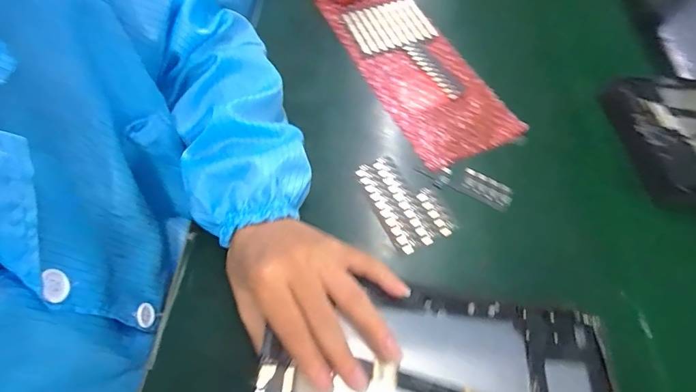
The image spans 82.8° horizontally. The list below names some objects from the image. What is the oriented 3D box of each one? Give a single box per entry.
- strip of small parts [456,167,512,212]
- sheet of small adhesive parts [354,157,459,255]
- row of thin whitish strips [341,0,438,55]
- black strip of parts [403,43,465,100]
[{"bbox_3d":[0.135,-0.007,0.384,0.049,0.004,0.028,28,61,14],"label":"strip of small parts"},{"bbox_3d":[0.051,0.004,0.375,0.058,0.004,0.099,-26,64,-17],"label":"sheet of small adhesive parts"},{"bbox_3d":[0.054,-0.217,0.504,0.099,0.006,0.084,-16,62,-12],"label":"row of thin whitish strips"},{"bbox_3d":[0.101,-0.150,0.464,0.023,0.004,0.098,-26,63,-18],"label":"black strip of parts"}]

